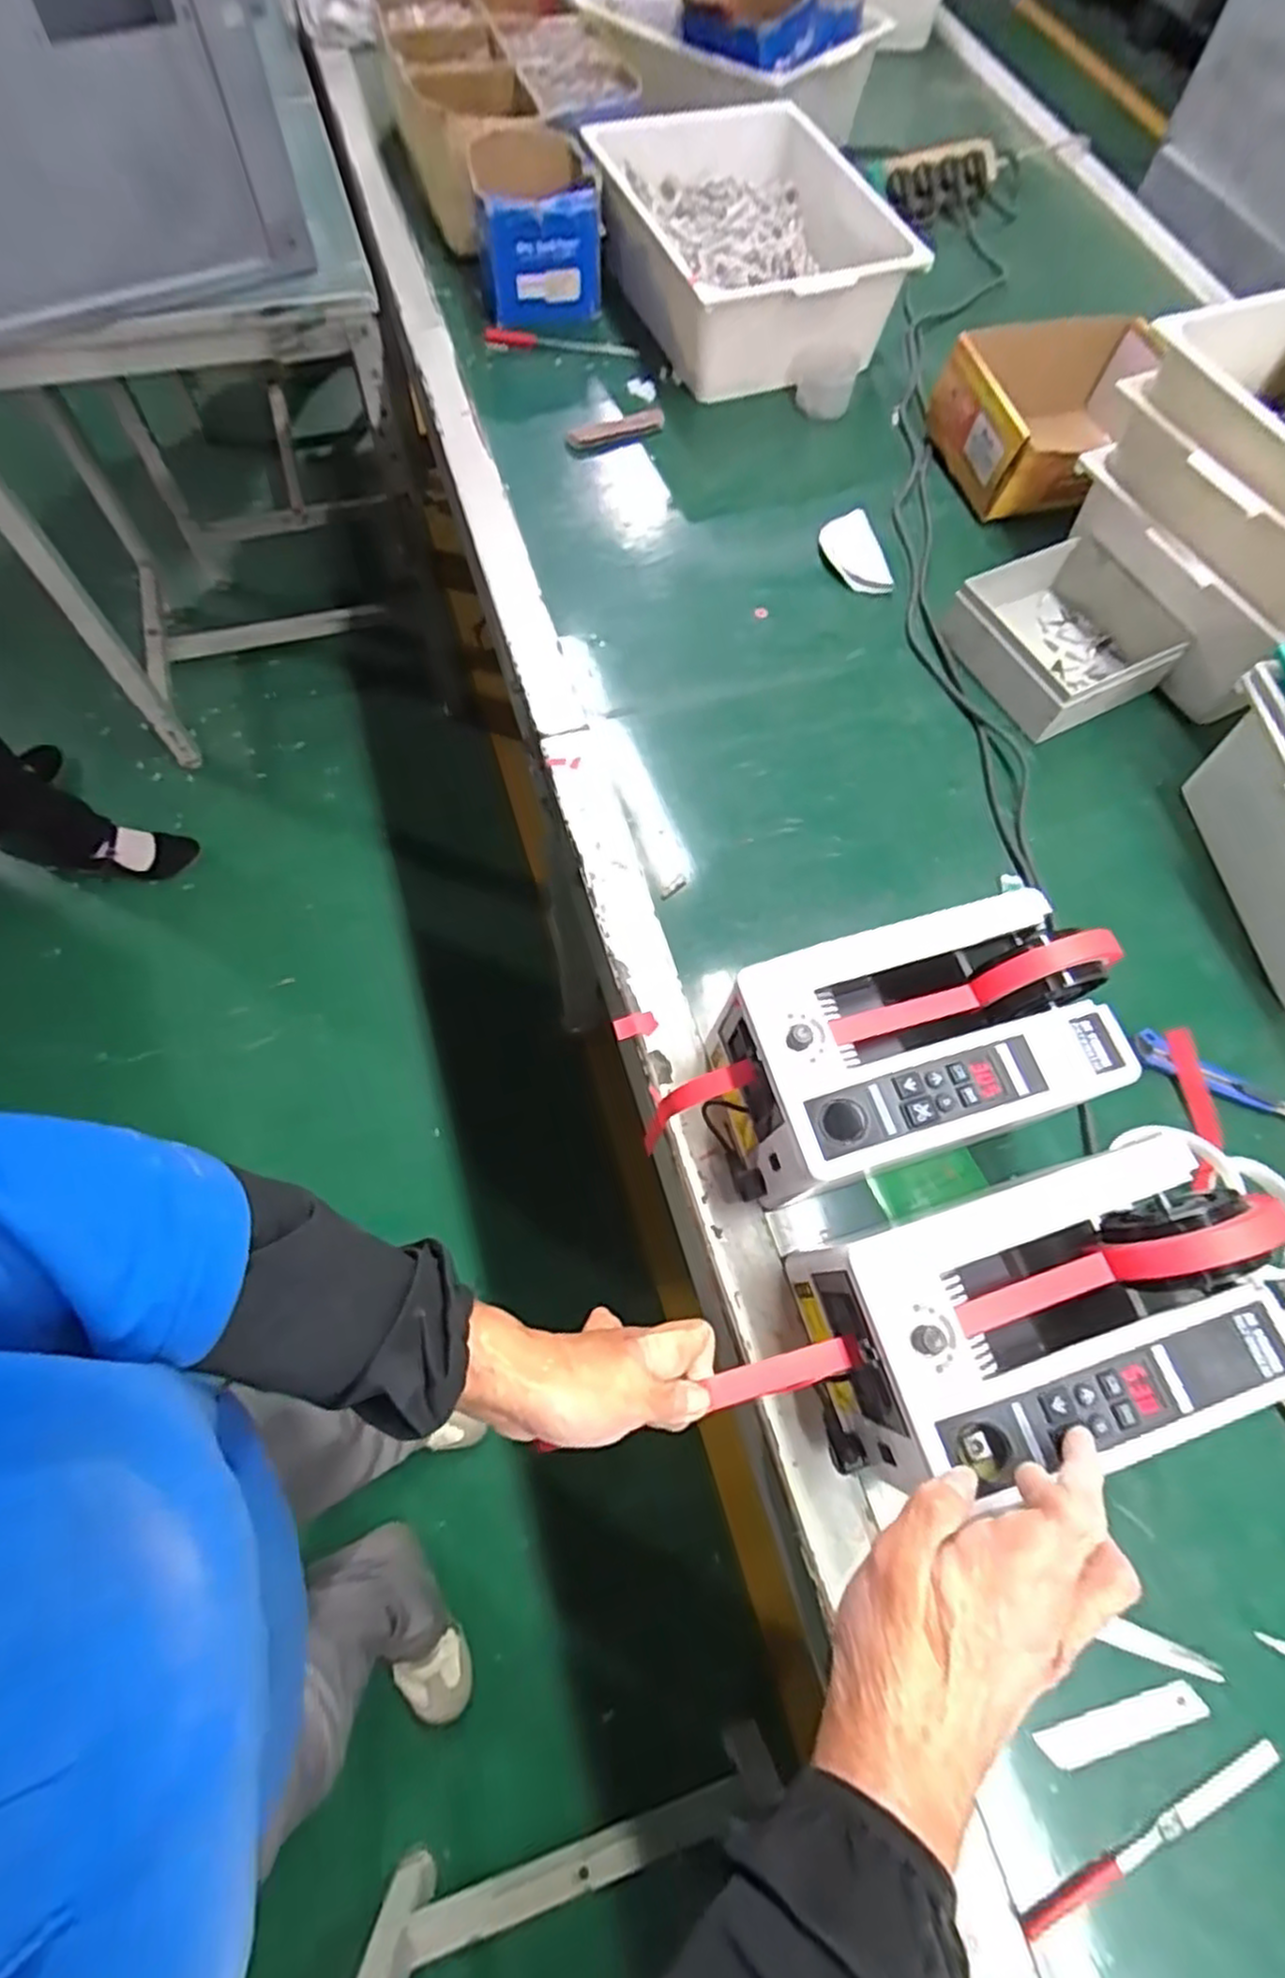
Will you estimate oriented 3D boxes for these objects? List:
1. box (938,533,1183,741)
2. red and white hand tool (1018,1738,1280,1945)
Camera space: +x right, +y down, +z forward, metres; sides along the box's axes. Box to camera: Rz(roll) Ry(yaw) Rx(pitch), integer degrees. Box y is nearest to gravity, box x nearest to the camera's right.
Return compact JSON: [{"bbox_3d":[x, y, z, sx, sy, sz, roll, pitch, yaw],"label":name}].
[{"bbox_3d":[0.401,-0.344,0.730,0.174,0.054,0.175,-27,71,-13],"label":"box"},{"bbox_3d":[0.284,0.473,0.416,0.174,0.007,0.013,-22,70,-11],"label":"red and white hand tool"}]

